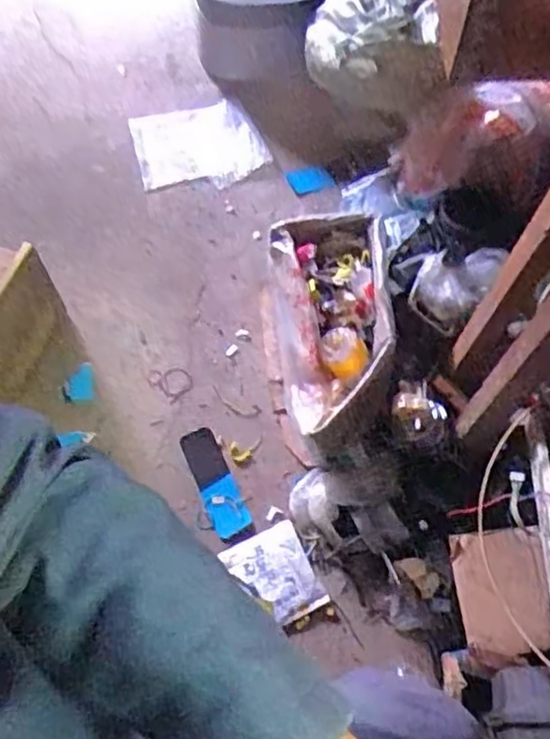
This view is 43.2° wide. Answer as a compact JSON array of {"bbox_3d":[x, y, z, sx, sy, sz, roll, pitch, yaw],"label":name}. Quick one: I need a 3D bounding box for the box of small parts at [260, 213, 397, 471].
[{"bbox_3d":[0.082,-0.050,1.142,0.183,0.193,0.372,-3,66,-4],"label":"box of small parts"}]

